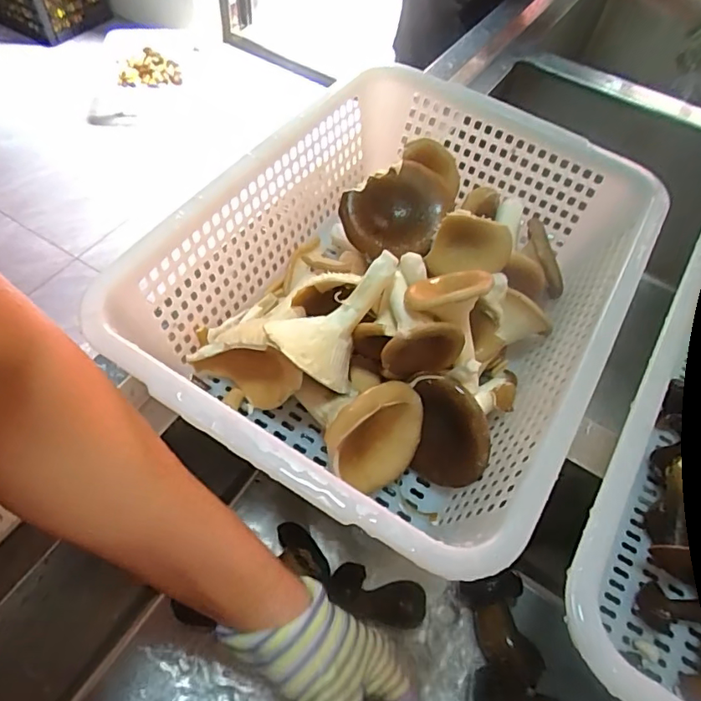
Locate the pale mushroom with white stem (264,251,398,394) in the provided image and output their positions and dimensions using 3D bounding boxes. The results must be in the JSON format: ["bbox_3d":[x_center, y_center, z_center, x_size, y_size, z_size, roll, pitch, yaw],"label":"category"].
[{"bbox_3d":[-0.016,-0.026,0.381,0.065,0.054,0.094,19,57,8],"label":"pale mushroom with white stem"}]

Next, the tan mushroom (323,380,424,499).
[{"bbox_3d":[0.018,0.061,0.368,0.075,0.074,0.045,-27,63,-21],"label":"tan mushroom"}]

